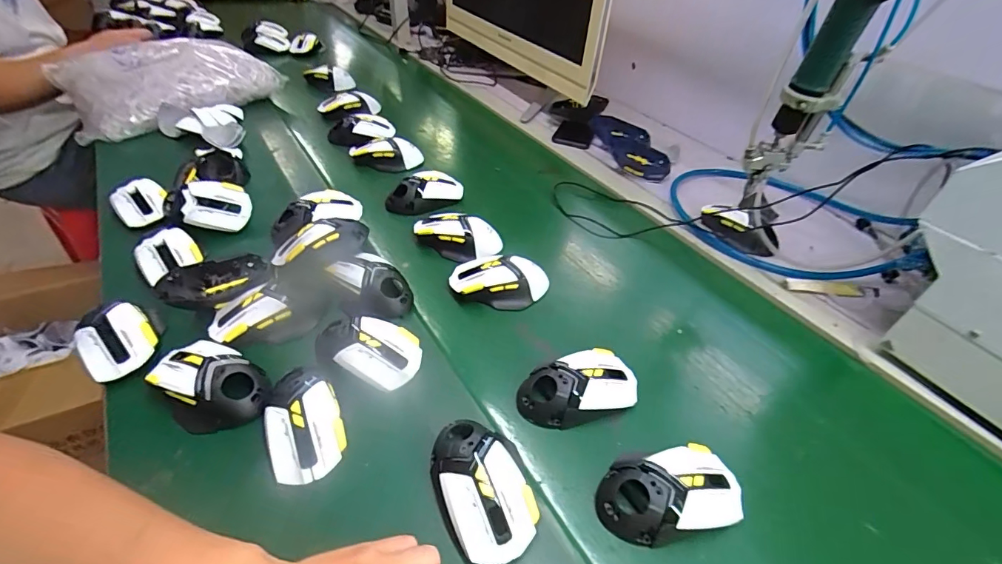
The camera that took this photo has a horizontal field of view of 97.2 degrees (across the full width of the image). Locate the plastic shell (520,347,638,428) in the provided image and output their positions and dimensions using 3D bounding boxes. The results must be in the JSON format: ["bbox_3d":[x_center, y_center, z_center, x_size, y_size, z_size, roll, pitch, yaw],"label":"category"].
[{"bbox_3d":[0.077,0.104,0.440,0.121,0.037,0.067,-10,45,-12],"label":"plastic shell"}]

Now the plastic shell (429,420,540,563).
[{"bbox_3d":[-0.019,0.163,0.362,0.071,0.042,0.121,-14,46,-16],"label":"plastic shell"}]

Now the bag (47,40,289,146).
[{"bbox_3d":[-0.653,-0.396,0.884,0.357,0.100,0.263,-30,53,-29],"label":"bag"}]

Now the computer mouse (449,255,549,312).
[{"bbox_3d":[-0.004,0.001,0.542,0.116,0.041,0.073,6,44,4],"label":"computer mouse"}]

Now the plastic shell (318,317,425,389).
[{"bbox_3d":[-0.139,0.073,0.455,0.120,0.050,0.065,16,46,14],"label":"plastic shell"}]

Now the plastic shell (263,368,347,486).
[{"bbox_3d":[-0.177,0.124,0.396,0.066,0.043,0.111,-15,46,-17],"label":"plastic shell"}]

